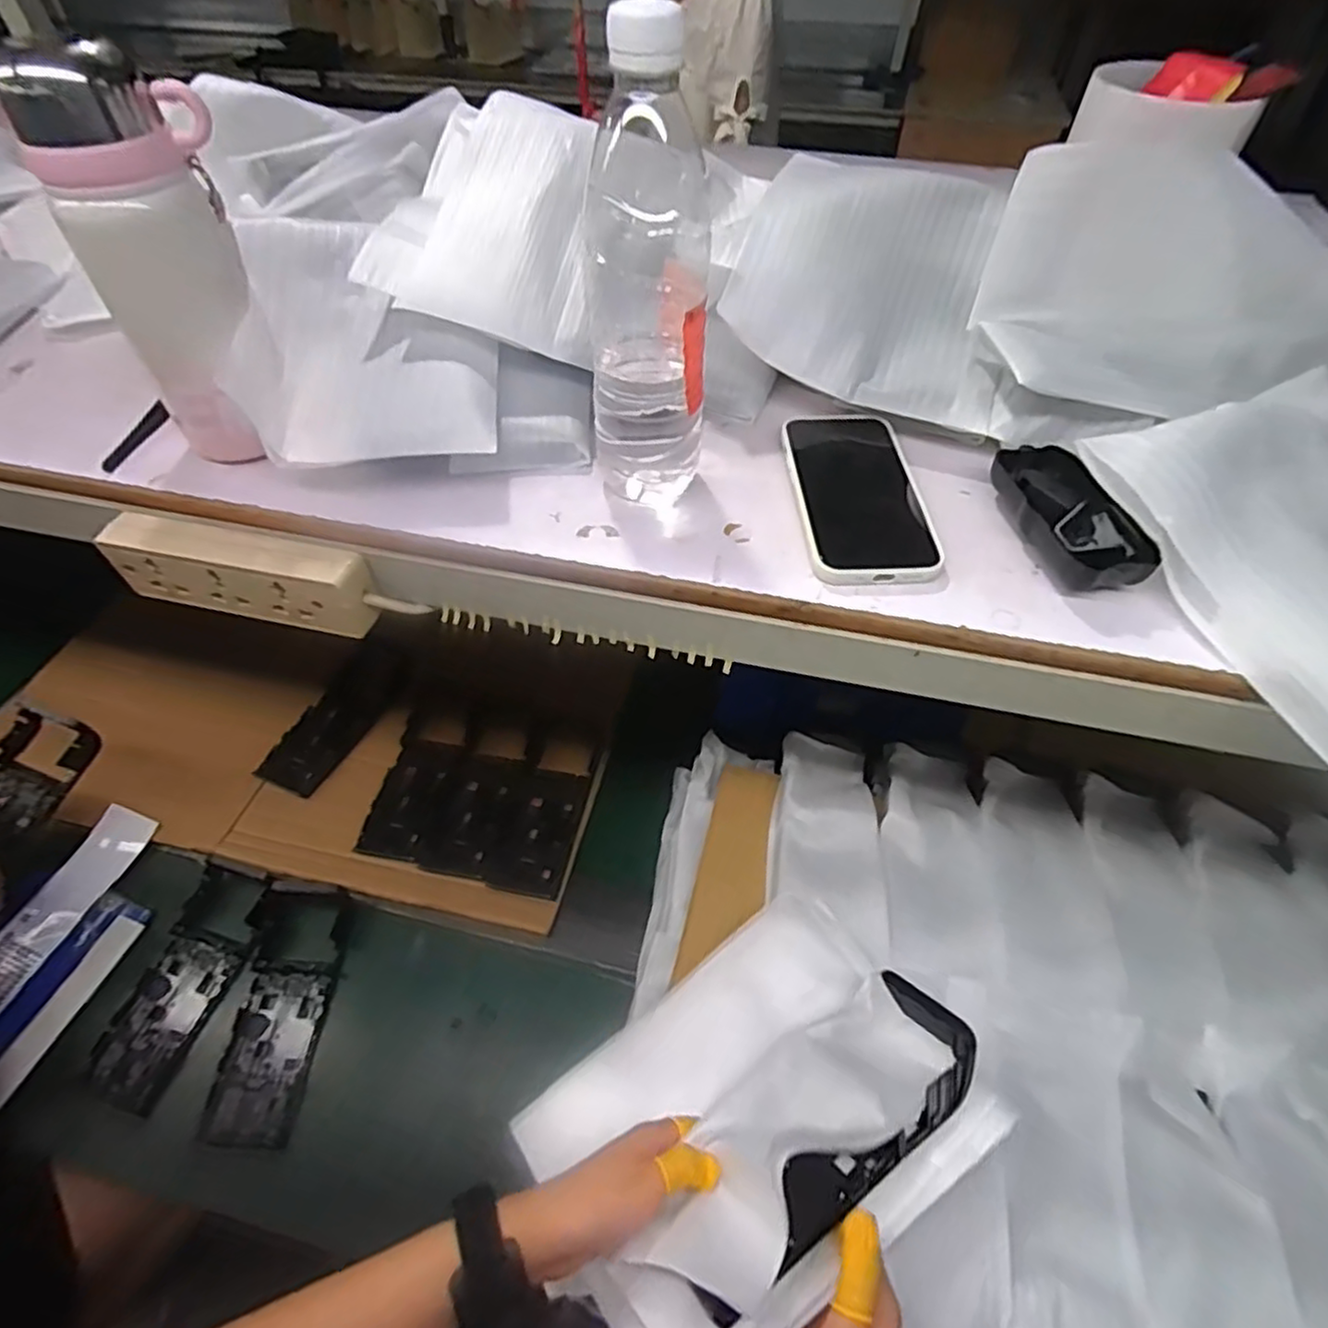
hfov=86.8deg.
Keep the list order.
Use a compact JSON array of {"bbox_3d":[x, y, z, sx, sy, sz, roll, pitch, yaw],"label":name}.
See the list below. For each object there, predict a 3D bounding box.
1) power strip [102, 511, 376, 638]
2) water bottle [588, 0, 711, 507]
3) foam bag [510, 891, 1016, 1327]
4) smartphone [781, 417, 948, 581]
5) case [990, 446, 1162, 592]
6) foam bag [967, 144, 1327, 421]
[{"bbox_3d":[-0.274,-0.057,0.459,0.178,0.055,0.029,11,52,7],"label":"power strip"},{"bbox_3d":[-0.007,-0.191,0.374,0.065,0.219,0.064,1,51,-1],"label":"water bottle"},{"bbox_3d":[0.056,0.284,0.451,0.265,0.102,0.188,-25,56,-20],"label":"foam bag"},{"bbox_3d":[0.118,-0.106,0.440,0.074,0.018,0.152,-1,51,-3],"label":"smartphone"},{"bbox_3d":[0.227,-0.086,0.406,0.052,0.029,0.109,-8,52,-9],"label":"case"},{"bbox_3d":[0.305,-0.223,0.424,0.207,0.125,0.052,15,52,10],"label":"foam bag"}]

